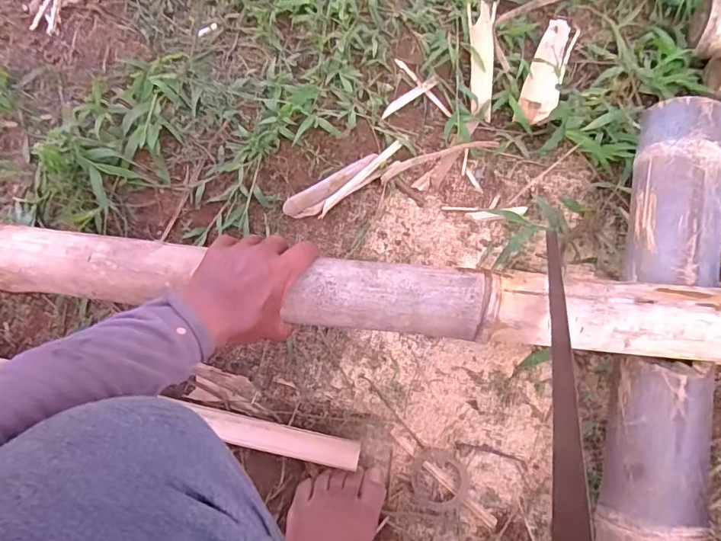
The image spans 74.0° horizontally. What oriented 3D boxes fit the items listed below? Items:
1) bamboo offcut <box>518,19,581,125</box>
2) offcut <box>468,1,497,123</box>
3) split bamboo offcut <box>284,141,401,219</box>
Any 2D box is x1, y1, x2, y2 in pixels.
[{"bbox_3d":[0.293,-0.311,0.740,0.053,0.031,0.210,23,72,5],"label":"bamboo offcut"},{"bbox_3d":[0.191,-0.339,0.759,0.044,0.020,0.203,6,72,-1],"label":"offcut"},{"bbox_3d":[-0.022,-0.131,0.698,0.192,0.015,0.048,-37,77,-13],"label":"split bamboo offcut"}]

